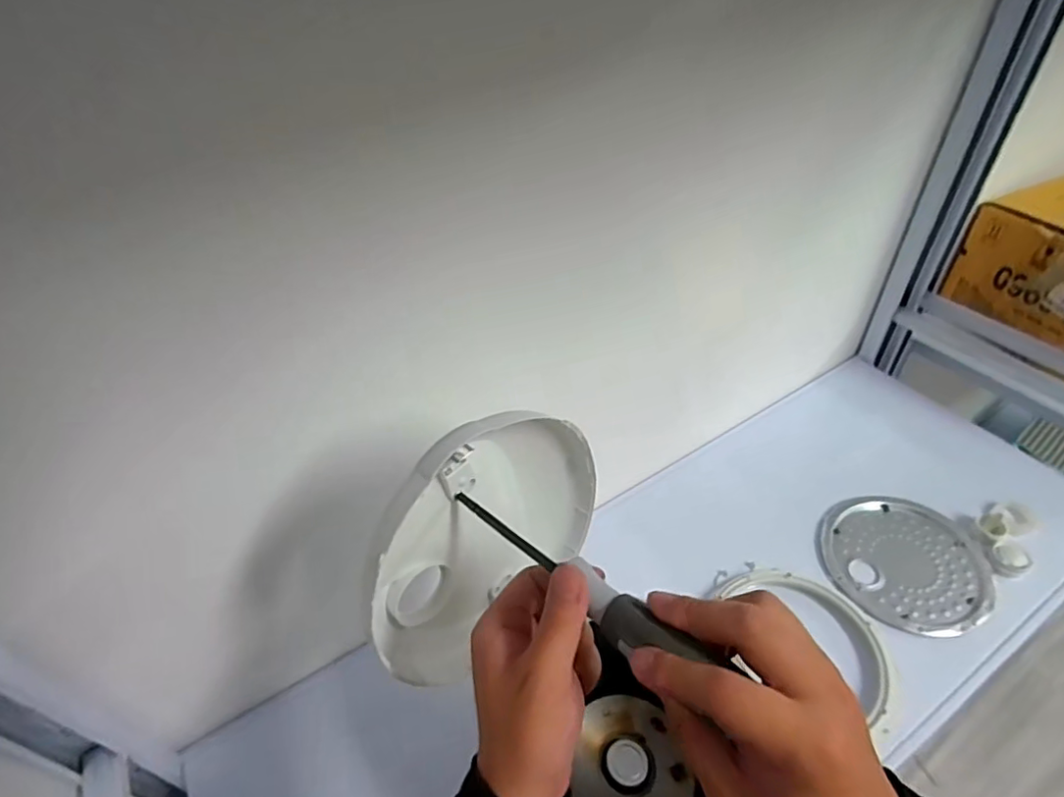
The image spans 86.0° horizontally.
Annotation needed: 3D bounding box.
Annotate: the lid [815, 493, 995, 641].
[{"bbox_3d":[0.460,0.199,0.702,0.188,0.025,0.176,-2,43,2],"label":"lid"}]

